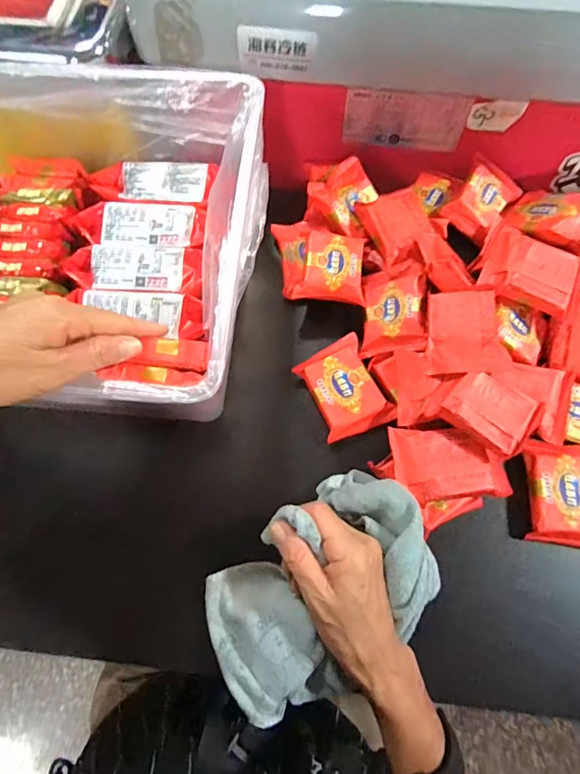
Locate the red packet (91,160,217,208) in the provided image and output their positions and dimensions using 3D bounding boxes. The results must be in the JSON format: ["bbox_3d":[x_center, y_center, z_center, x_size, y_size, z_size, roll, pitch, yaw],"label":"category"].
[{"bbox_3d":[-0.141,-0.205,0.443,0.129,0.024,0.052,6,71,2],"label":"red packet"}]

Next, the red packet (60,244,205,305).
[{"bbox_3d":[-0.147,-0.108,0.410,0.133,0.023,0.047,5,71,2],"label":"red packet"}]

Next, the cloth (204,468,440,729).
[{"bbox_3d":[0.024,0.154,0.332,0.190,0.064,0.131,-36,74,-12],"label":"cloth"}]

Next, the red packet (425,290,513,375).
[{"bbox_3d":[0.152,-0.051,0.379,0.062,0.012,0.076,-2,72,22],"label":"red packet"}]

